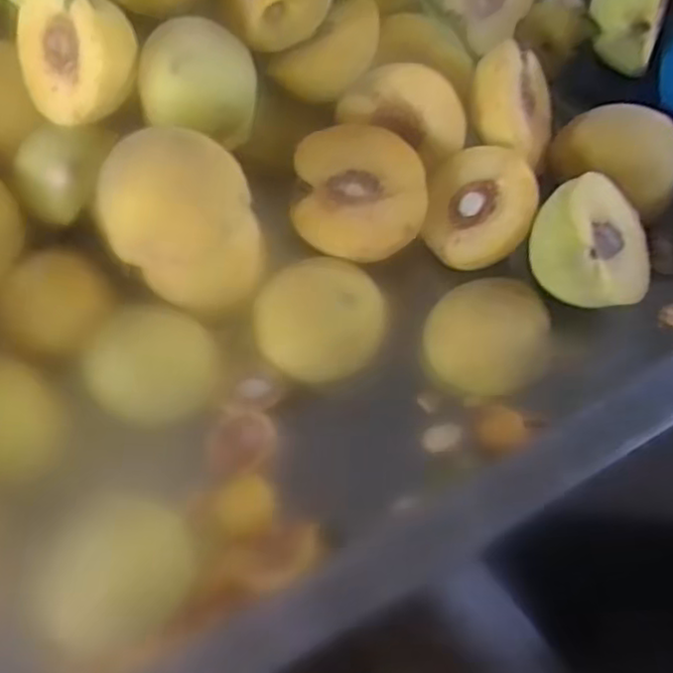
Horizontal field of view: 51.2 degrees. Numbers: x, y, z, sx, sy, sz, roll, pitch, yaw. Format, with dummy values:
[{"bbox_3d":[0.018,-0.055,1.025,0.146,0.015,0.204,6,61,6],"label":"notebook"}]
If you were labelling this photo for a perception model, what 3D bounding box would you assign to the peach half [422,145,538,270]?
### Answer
[{"bbox_3d":[0.076,-0.067,0.371,0.061,0.027,0.061,-35,64,14],"label":"peach half"}]

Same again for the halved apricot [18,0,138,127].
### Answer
[{"bbox_3d":[-0.131,-0.141,0.353,0.067,0.063,0.023,32,31,23],"label":"halved apricot"}]

